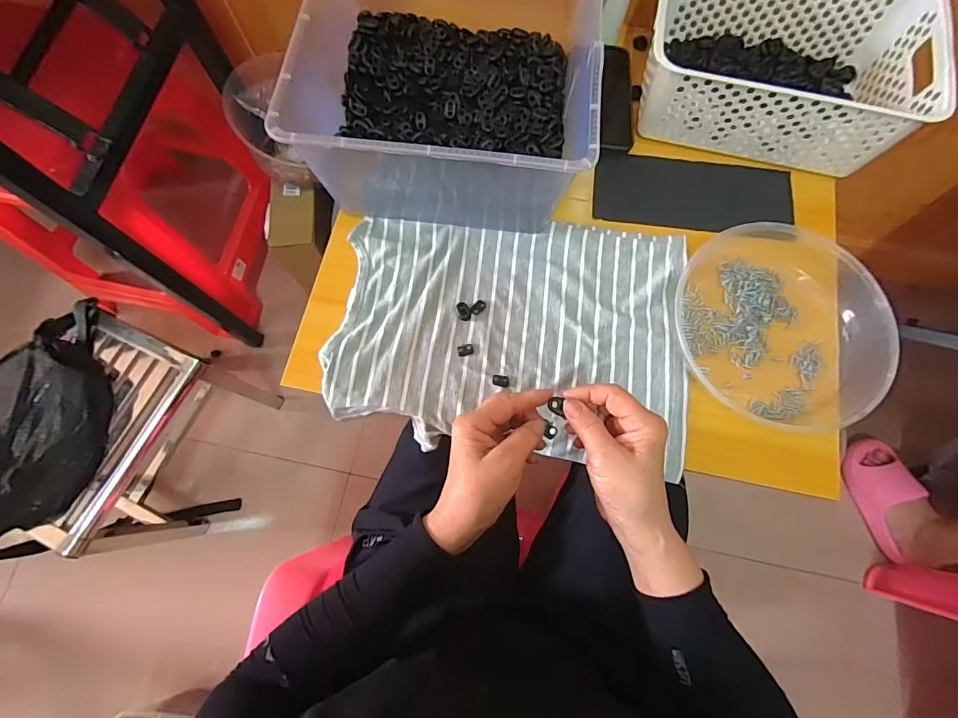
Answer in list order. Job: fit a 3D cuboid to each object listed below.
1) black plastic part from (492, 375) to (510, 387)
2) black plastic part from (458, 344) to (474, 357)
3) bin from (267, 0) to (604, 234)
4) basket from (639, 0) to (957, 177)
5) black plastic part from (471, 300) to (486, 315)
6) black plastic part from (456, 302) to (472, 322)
[{"bbox_3d":[0.024,0.023,0.482,0.019,0.004,0.011,8,75,2],"label":"black plastic part"},{"bbox_3d":[-0.015,-0.010,0.494,0.018,0.004,0.013,-18,75,-5],"label":"black plastic part"},{"bbox_3d":[-0.029,-0.314,0.508,0.296,0.142,0.319,5,74,1],"label":"bin"},{"bbox_3d":[0.354,-0.354,0.534,0.303,0.103,0.204,12,75,3],"label":"basket"},{"bbox_3d":[-0.001,-0.059,0.507,0.012,0.004,0.019,38,78,10],"label":"black plastic part"},{"bbox_3d":[-0.017,-0.053,0.504,0.015,0.005,0.021,-18,75,-5],"label":"black plastic part"}]

